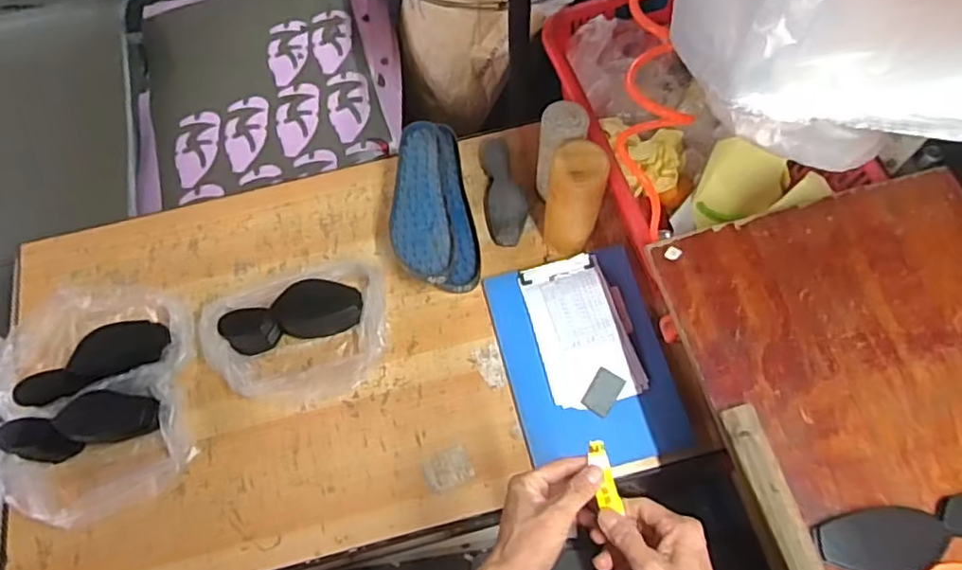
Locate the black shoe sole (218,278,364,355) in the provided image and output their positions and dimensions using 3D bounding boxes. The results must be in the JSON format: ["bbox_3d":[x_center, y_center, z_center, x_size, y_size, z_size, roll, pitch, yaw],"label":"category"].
[{"bbox_3d":[-0.275,0.048,0.944,0.204,0.087,0.072,-10,67,-2],"label":"black shoe sole"}]

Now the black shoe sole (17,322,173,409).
[{"bbox_3d":[-0.554,0.106,0.899,0.207,0.039,0.069,-25,68,-8],"label":"black shoe sole"}]

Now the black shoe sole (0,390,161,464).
[{"bbox_3d":[-0.556,0.197,0.886,0.193,0.069,0.070,-13,66,-21],"label":"black shoe sole"}]

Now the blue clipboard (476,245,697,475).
[{"bbox_3d":[0.153,0.106,0.924,0.226,0.030,0.309,-14,67,-4],"label":"blue clipboard"}]

